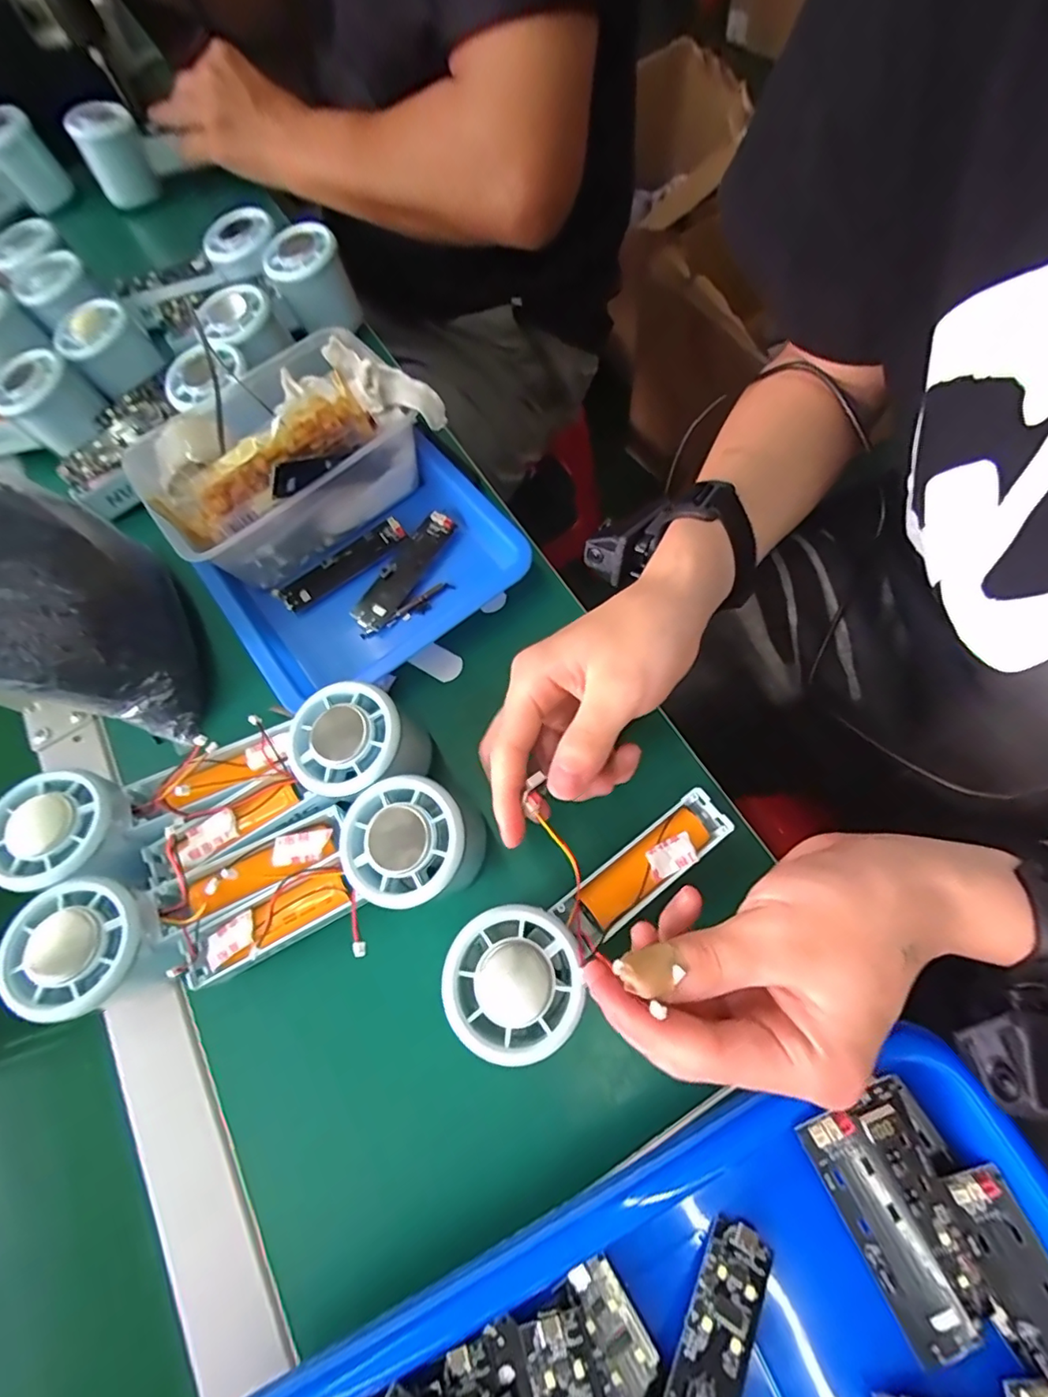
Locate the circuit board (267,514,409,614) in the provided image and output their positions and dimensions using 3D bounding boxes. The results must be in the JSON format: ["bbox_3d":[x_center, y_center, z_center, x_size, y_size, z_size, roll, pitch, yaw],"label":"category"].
[{"bbox_3d":[-0.122,-0.090,0.365,0.091,0.007,0.024,-36,74,-6],"label":"circuit board"}]

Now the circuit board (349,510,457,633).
[{"bbox_3d":[-0.078,-0.084,0.357,0.024,0.007,0.092,29,75,16],"label":"circuit board"}]

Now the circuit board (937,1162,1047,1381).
[{"bbox_3d":[0.184,0.217,0.192,0.021,0.007,0.090,-25,69,-3],"label":"circuit board"}]

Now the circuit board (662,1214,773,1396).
[{"bbox_3d":[0.064,0.247,0.195,0.024,0.009,0.097,27,61,10],"label":"circuit board"}]

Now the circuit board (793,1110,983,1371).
[{"bbox_3d":[0.131,0.195,0.200,0.023,0.007,0.091,-30,85,-1],"label":"circuit board"}]

